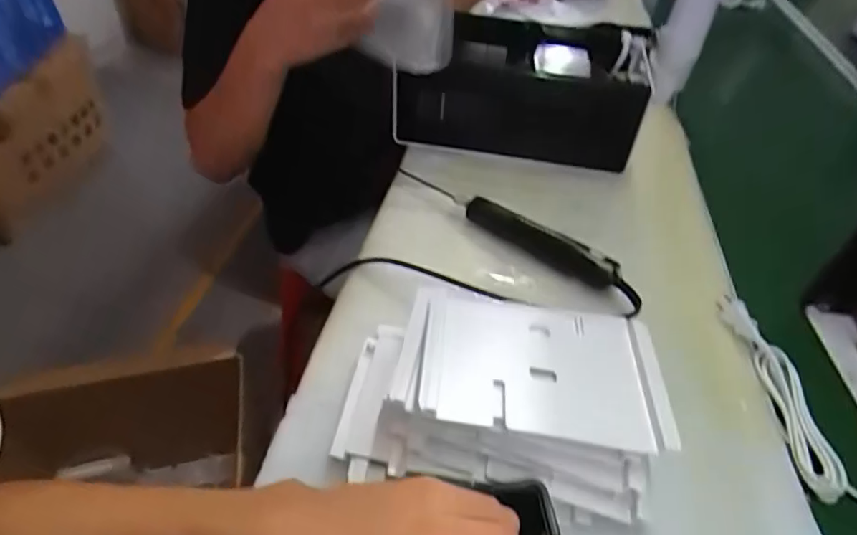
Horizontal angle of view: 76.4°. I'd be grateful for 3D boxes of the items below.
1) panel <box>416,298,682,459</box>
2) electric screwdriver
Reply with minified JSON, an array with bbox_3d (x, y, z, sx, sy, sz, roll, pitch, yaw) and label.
[{"bbox_3d":[0.089,0.074,0.430,0.184,0.020,0.128,9,43,-3],"label":"panel"},{"bbox_3d":[0.140,-0.020,0.618,0.032,0.038,0.225,-33,54,-33],"label":"electric screwdriver"}]

